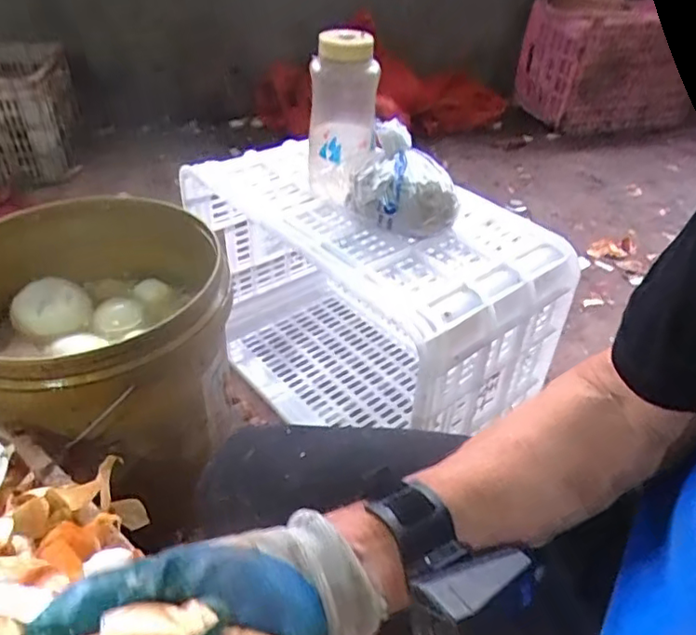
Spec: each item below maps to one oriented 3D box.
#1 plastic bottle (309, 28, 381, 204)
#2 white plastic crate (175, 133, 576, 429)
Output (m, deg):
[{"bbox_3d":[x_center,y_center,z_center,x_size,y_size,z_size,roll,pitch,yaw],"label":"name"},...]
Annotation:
[{"bbox_3d":[-0.010,-0.251,0.741,0.075,0.196,0.063,12,20,12],"label":"plastic bottle"},{"bbox_3d":[0.008,-0.023,0.912,0.291,0.359,0.534,-28,48,-31],"label":"white plastic crate"}]

